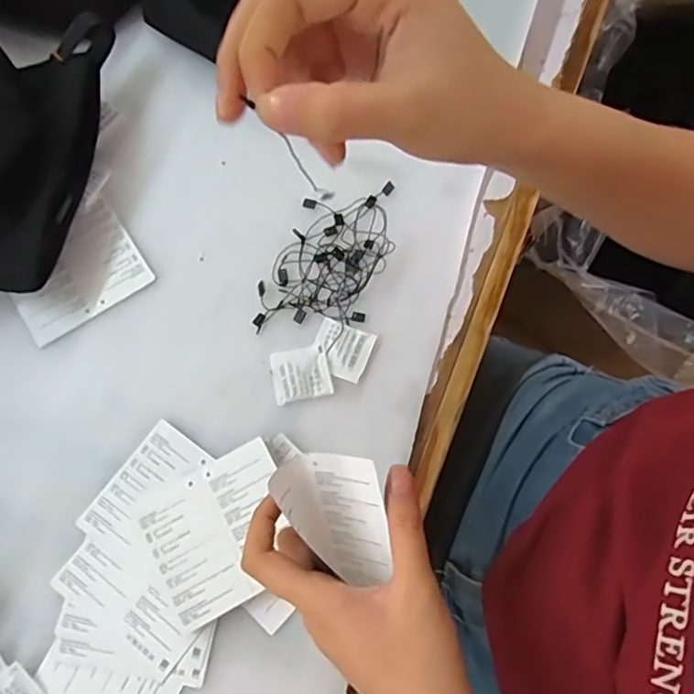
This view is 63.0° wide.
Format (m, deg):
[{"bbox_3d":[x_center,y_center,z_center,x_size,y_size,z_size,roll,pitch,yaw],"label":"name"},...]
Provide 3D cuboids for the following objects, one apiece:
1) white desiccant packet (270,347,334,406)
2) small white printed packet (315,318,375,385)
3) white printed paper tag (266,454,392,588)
[{"bbox_3d":[-0.034,0.019,0.416,0.041,0.004,0.039,-12,76,-3],"label":"white desiccant packet"},{"bbox_3d":[-0.004,0.001,0.420,0.041,0.004,0.040,22,76,5],"label":"small white printed packet"},{"bbox_3d":[-0.004,0.095,0.301,0.056,0.020,0.074,-13,99,35],"label":"white printed paper tag"}]

